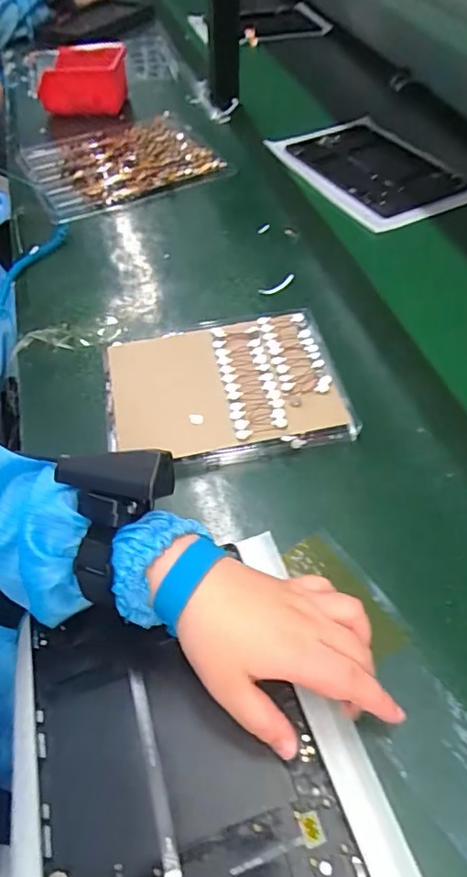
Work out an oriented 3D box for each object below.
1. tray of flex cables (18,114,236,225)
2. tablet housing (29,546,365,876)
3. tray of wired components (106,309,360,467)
[{"bbox_3d":[-0.177,-0.435,0.843,0.284,0.021,0.275,-21,53,-14],"label":"tray of flex cables"},{"bbox_3d":[-0.033,0.188,0.312,0.151,0.008,0.214,-17,44,-9],"label":"tablet housing"},{"bbox_3d":[-0.011,-0.052,0.512,0.215,0.020,0.167,-8,51,-4],"label":"tray of wired components"}]

